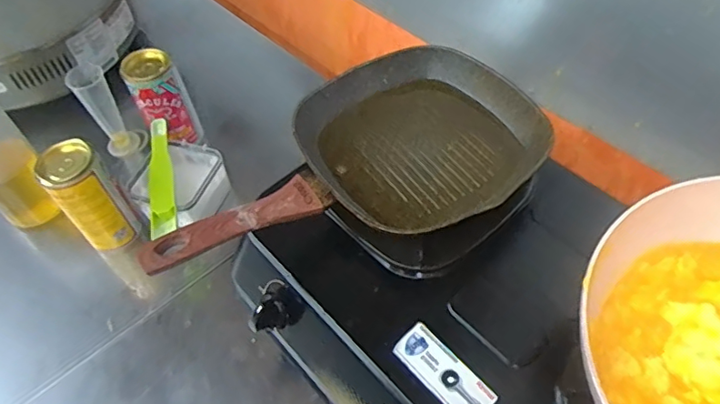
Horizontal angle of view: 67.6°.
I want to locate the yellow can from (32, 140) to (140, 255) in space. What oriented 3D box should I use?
[{"bbox_3d":[-0.342,-0.006,0.687,0.066,0.136,0.070,-2,53,3],"label":"yellow can"}]

